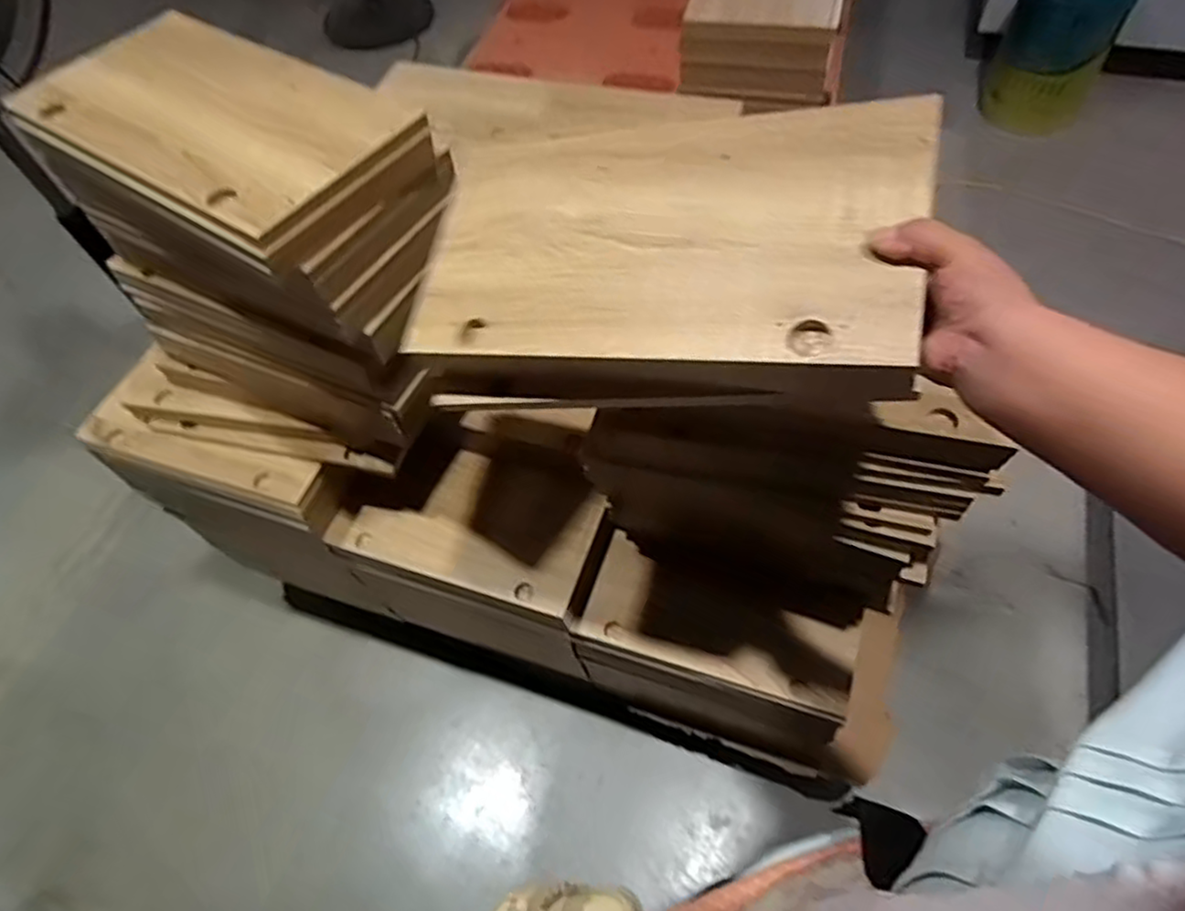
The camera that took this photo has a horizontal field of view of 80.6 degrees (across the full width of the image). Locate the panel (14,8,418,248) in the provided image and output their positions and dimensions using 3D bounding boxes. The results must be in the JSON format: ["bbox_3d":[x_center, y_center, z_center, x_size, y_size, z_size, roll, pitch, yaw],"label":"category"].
[{"bbox_3d":[-0.347,-0.313,0.633,0.348,0.017,0.187,29,65,17],"label":"panel"}]

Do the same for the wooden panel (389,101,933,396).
[{"bbox_3d":[0.040,-0.153,0.501,0.358,0.018,0.207,5,73,23],"label":"wooden panel"}]

